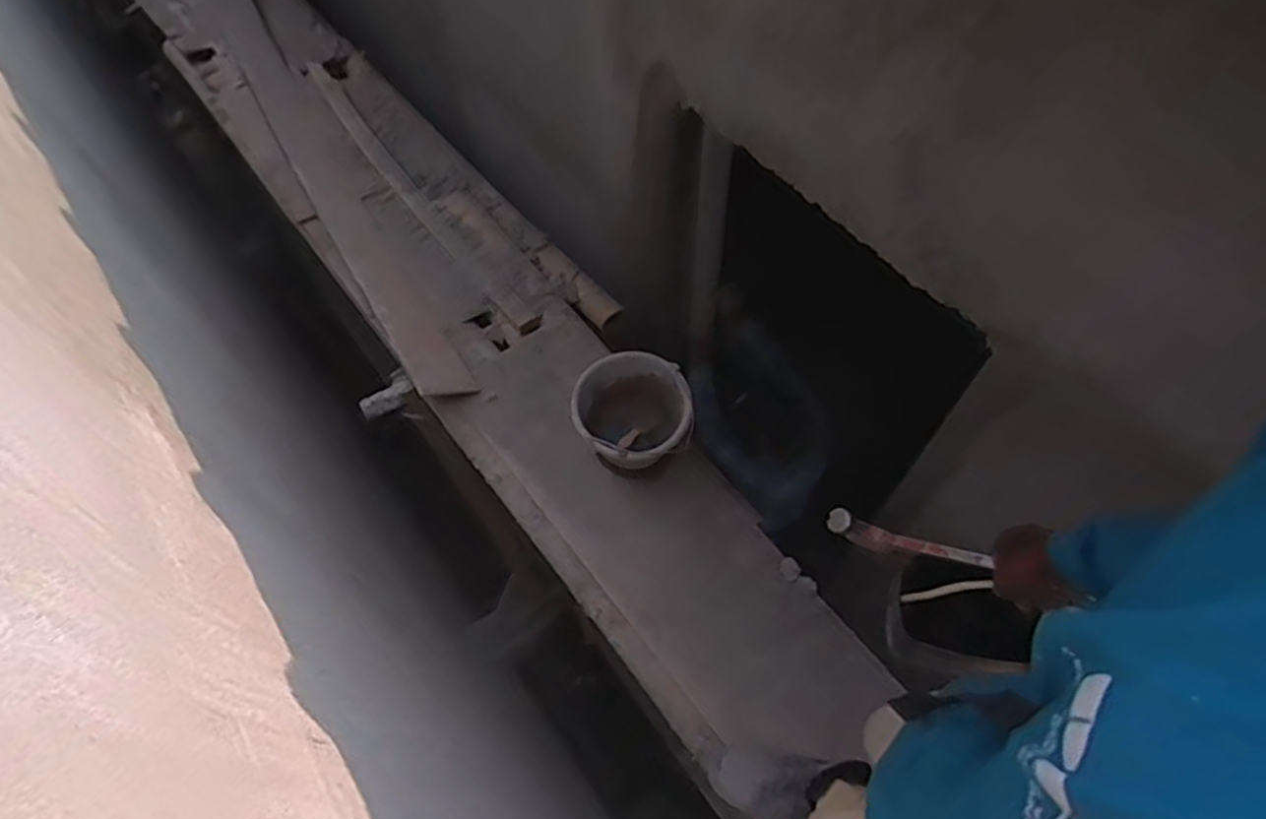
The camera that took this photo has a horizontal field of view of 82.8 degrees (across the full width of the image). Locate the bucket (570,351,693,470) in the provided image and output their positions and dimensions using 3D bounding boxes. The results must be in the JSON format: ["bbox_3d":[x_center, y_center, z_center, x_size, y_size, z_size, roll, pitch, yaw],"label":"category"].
[{"bbox_3d":[-0.003,0.016,1.517,0.239,0.155,0.247,0,60,1],"label":"bucket"}]

